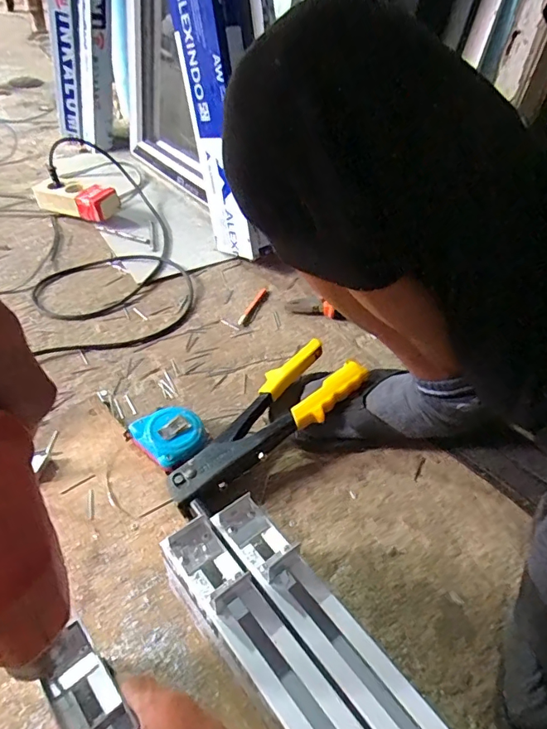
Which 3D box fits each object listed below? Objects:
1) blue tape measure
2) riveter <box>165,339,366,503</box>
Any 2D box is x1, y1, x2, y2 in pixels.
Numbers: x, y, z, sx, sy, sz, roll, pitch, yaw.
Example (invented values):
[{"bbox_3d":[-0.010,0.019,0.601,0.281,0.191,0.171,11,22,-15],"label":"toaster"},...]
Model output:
[{"bbox_3d":[-0.112,0.079,0.528,0.074,0.029,0.064,34,51,26],"label":"blue tape measure"},{"bbox_3d":[-0.014,0.056,0.528,0.240,0.022,0.093,-31,45,-20],"label":"riveter"}]

